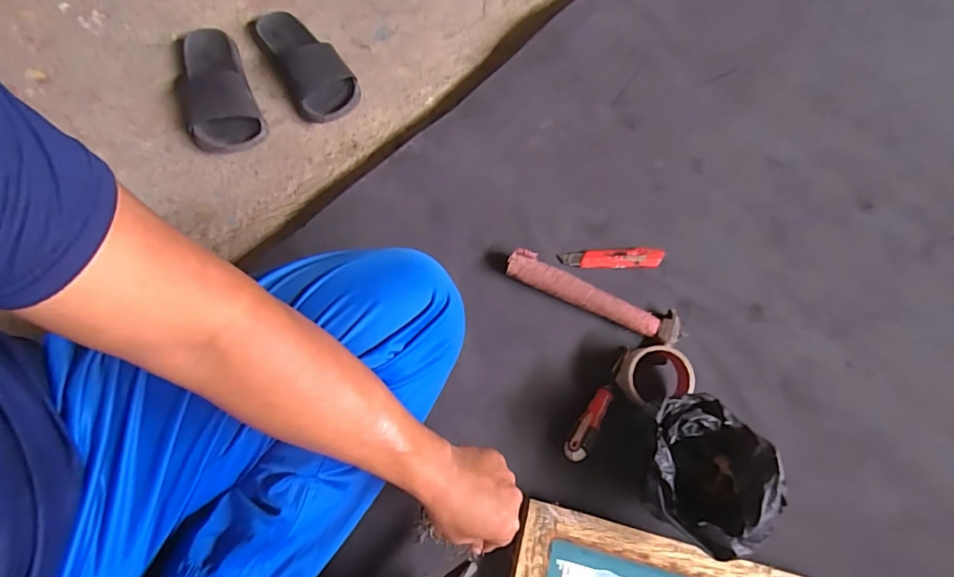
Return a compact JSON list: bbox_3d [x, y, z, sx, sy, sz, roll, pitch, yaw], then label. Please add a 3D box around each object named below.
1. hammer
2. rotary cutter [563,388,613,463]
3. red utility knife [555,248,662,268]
[{"bbox_3d":[0.171,0.011,0.737,0.268,0.035,0.049,23,68,5],"label":"hammer"},{"bbox_3d":[0.148,0.179,0.667,0.030,0.021,0.108,33,66,9],"label":"rotary cutter"},{"bbox_3d":[0.209,-0.046,0.784,0.160,0.011,0.030,1,65,-6],"label":"red utility knife"}]

